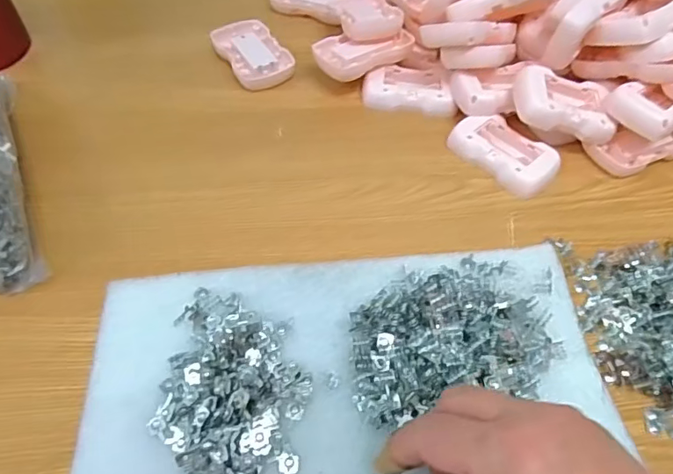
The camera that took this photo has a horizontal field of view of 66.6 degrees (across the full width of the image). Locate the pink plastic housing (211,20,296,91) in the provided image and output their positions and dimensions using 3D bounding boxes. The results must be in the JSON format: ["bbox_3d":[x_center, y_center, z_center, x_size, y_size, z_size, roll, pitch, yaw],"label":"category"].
[{"bbox_3d":[-0.081,-0.174,0.490,0.055,0.017,0.086,-24,59,-20],"label":"pink plastic housing"}]

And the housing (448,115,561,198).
[{"bbox_3d":[0.136,-0.069,0.422,0.049,0.019,0.083,-36,63,-27],"label":"housing"}]

